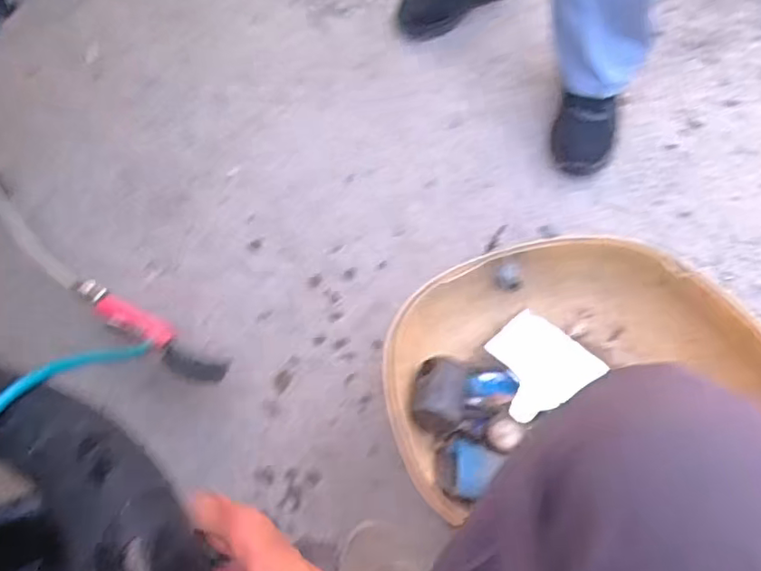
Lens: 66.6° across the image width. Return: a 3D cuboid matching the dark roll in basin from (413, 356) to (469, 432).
[{"bbox_3d":[0.066,0.125,0.652,0.060,0.052,0.087,13,63,4],"label":"dark roll in basin"}]

